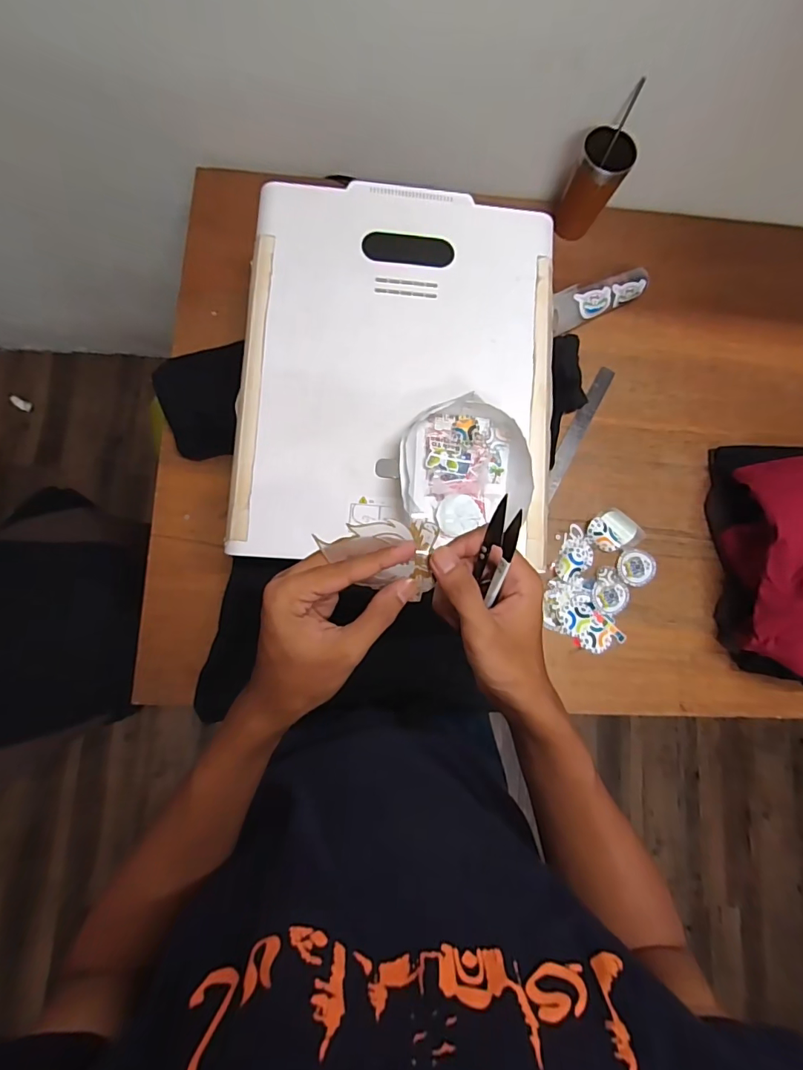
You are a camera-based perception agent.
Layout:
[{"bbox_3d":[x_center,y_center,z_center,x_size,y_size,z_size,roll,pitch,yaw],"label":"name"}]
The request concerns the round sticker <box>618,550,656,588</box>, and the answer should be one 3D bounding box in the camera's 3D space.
[{"bbox_3d":[0.384,0.054,0.772,0.061,0.013,0.057,1,81,-4],"label":"round sticker"}]

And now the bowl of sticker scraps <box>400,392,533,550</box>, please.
[{"bbox_3d":[0.078,-0.083,0.579,0.161,0.049,0.155,4,81,-4],"label":"bowl of sticker scraps"}]

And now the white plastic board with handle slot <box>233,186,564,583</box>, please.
[{"bbox_3d":[0.000,-0.219,0.613,0.399,0.022,0.496,3,81,-4],"label":"white plastic board with handle slot"}]

